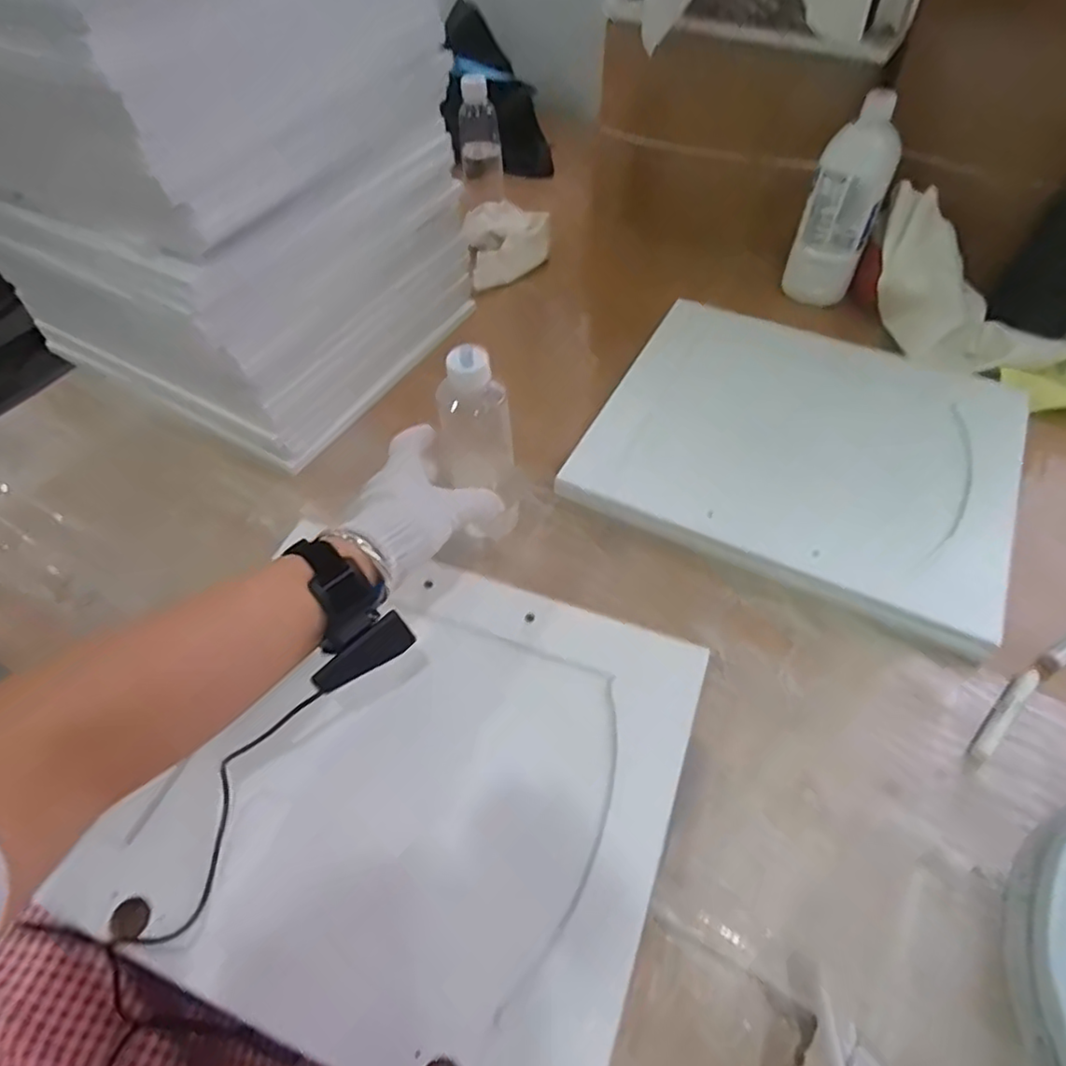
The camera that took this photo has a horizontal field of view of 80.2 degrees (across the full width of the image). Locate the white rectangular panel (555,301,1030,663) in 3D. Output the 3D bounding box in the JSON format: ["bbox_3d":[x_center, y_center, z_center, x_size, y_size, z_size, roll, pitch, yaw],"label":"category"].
[{"bbox_3d":[0.270,-0.095,0.638,0.386,0.028,0.335,23,57,18],"label":"white rectangular panel"}]

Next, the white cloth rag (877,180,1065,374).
[{"bbox_3d":[0.479,-0.274,0.721,0.122,0.123,0.230,-22,56,-14],"label":"white cloth rag"}]

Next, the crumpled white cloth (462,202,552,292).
[{"bbox_3d":[-0.033,-0.400,0.882,0.120,0.045,0.167,-10,54,-5],"label":"crumpled white cloth"}]

